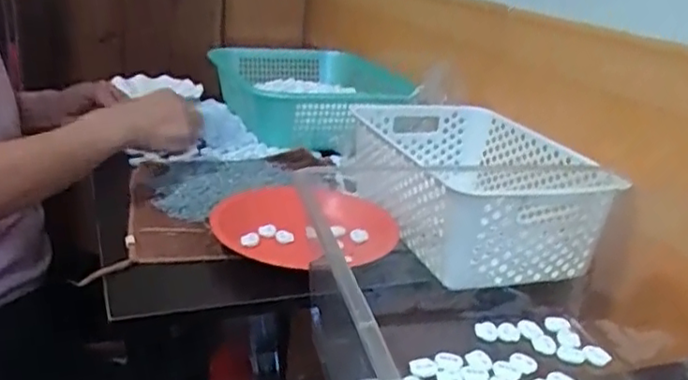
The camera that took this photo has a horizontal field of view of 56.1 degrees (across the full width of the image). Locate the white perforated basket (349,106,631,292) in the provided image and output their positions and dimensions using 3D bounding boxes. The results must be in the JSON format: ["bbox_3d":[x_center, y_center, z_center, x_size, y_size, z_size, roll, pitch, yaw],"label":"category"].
[{"bbox_3d":[0.153,-0.014,0.764,0.209,0.114,0.345,-1,22,-14],"label":"white perforated basket"}]

